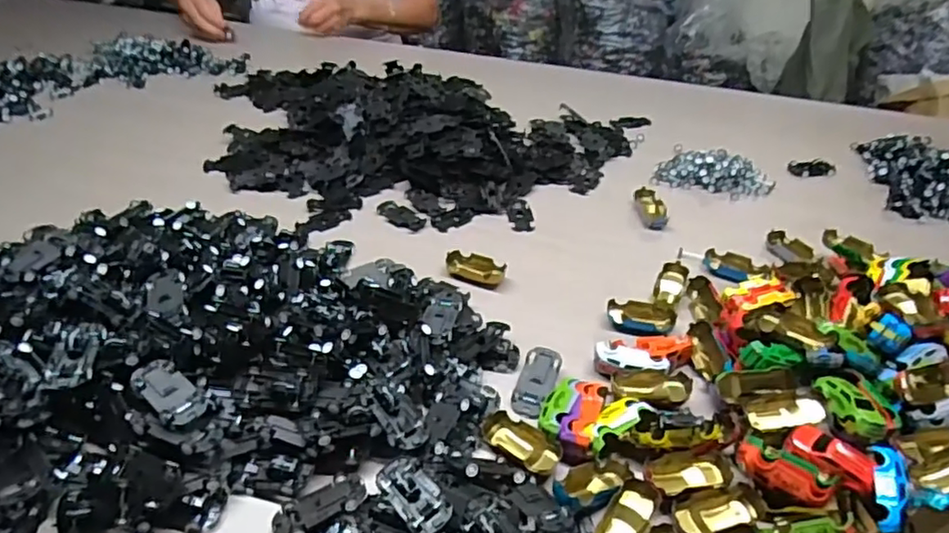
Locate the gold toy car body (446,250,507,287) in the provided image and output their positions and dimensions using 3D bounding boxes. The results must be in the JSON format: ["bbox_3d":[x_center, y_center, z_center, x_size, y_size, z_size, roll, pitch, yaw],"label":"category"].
[{"bbox_3d":[0.001,0.002,0.652,0.061,0.017,0.027,11,39,11],"label":"gold toy car body"}]

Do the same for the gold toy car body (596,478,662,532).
[{"bbox_3d":[0.103,0.179,0.423,0.028,0.015,0.068,25,62,26],"label":"gold toy car body"}]

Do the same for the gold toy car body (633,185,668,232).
[{"bbox_3d":[0.216,-0.071,0.742,0.033,0.018,0.064,-1,39,-5],"label":"gold toy car body"}]

